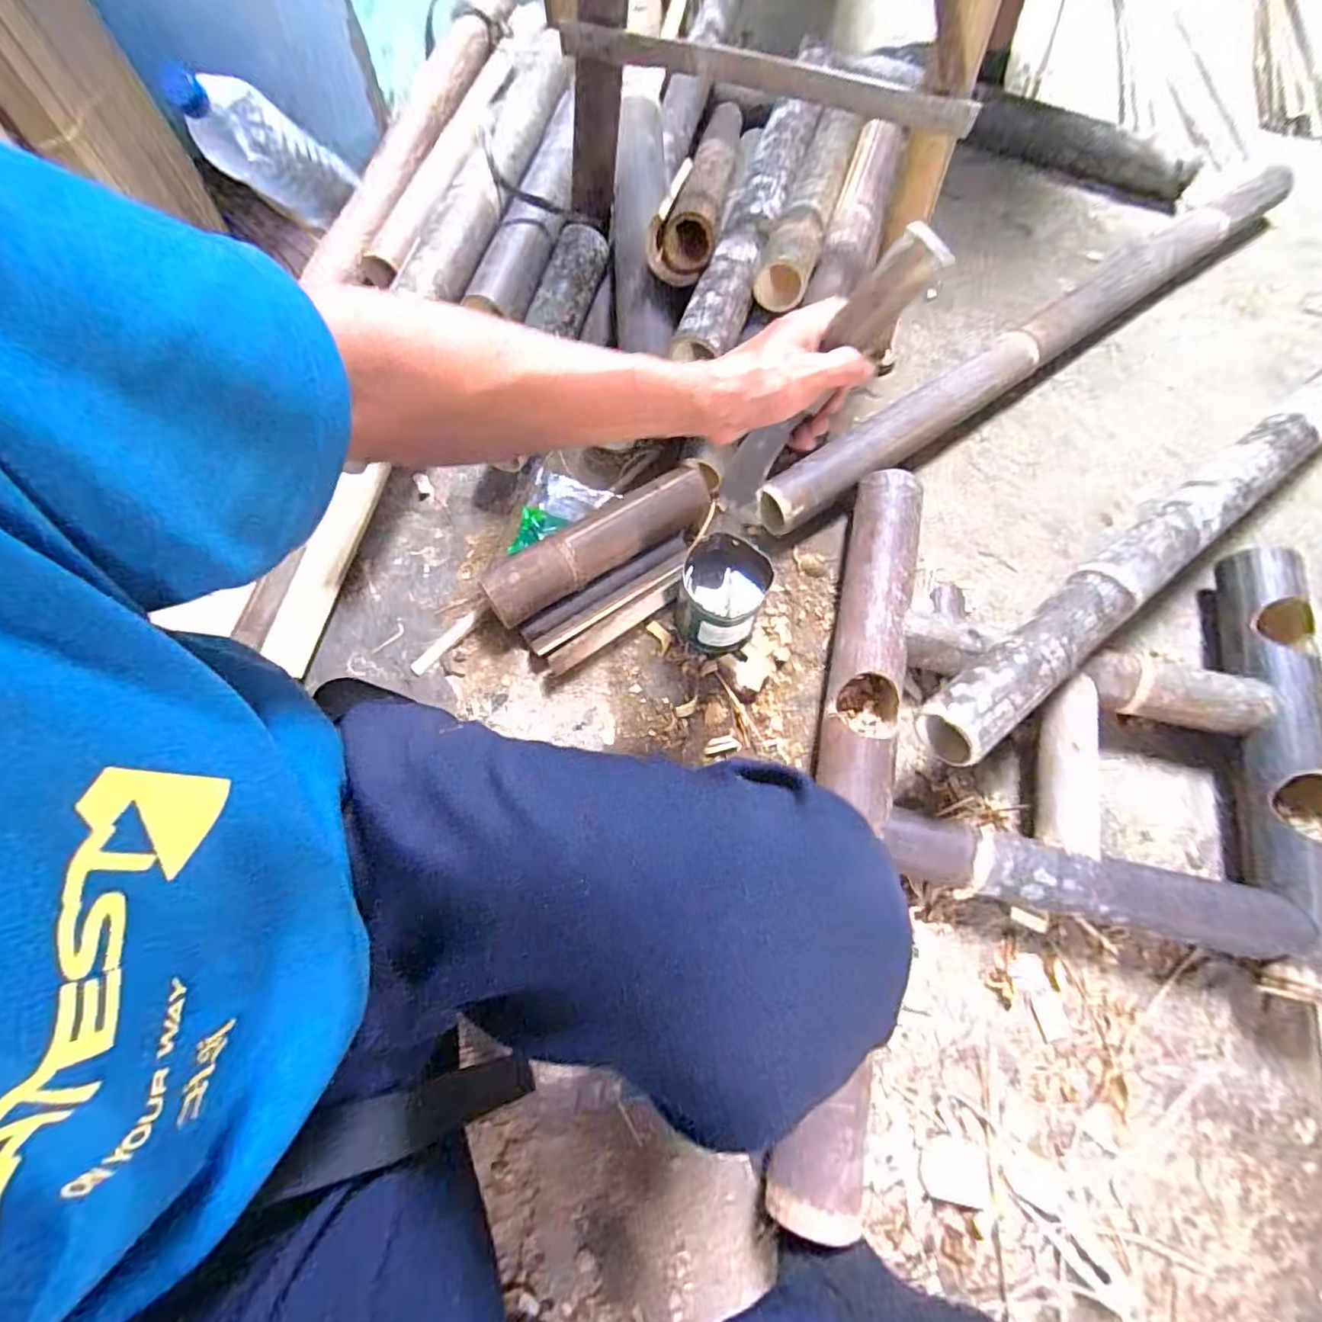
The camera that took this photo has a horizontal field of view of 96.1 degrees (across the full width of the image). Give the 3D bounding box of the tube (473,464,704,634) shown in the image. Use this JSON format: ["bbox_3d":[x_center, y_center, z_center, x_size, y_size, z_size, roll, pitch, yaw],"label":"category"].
[{"bbox_3d":[-0.071,-0.142,0.736,0.306,0.077,0.062,-31,73,-12],"label":"tube"}]

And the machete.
[{"bbox_3d":[0.116,-0.202,0.454,0.035,0.236,0.035,-23,70,-43],"label":"machete"}]

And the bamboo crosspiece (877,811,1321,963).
[{"bbox_3d":[0.421,0.230,0.608,0.392,0.080,0.068,12,69,2],"label":"bamboo crosspiece"}]

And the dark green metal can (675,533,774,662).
[{"bbox_3d":[0.070,-0.075,0.705,0.099,0.098,0.115,21,69,5],"label":"dark green metal can"}]

